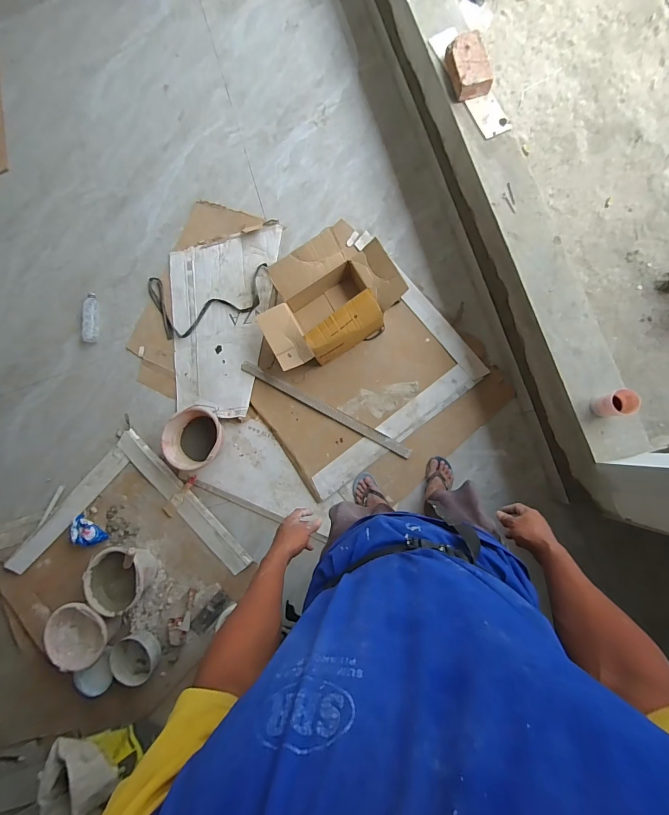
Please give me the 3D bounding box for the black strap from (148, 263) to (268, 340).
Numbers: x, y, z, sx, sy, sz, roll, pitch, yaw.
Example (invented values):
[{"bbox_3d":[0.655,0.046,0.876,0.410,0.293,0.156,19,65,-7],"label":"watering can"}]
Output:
[{"bbox_3d":[-0.585,-0.470,1.579,0.586,0.039,0.304,-2,84,8],"label":"black strap"}]

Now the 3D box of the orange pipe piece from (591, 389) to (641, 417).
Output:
[{"bbox_3d":[0.755,-0.007,0.942,0.069,0.099,0.066,-1,84,8],"label":"orange pipe piece"}]

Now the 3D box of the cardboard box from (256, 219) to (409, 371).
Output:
[{"bbox_3d":[-0.055,-0.457,1.387,0.564,0.234,0.467,-35,81,3],"label":"cardboard box"}]

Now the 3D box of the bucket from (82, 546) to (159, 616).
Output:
[{"bbox_3d":[-0.855,0.687,1.416,0.267,0.185,0.252,-8,83,7],"label":"bucket"}]

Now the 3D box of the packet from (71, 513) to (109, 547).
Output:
[{"bbox_3d":[-1.082,0.534,1.528,0.124,0.064,0.148,-21,82,5],"label":"packet"}]

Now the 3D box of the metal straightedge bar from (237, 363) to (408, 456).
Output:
[{"bbox_3d":[-0.050,0.001,1.439,0.795,0.013,0.041,28,88,10],"label":"metal straightedge bar"}]

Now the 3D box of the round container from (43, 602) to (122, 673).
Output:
[{"bbox_3d":[-1.015,0.895,1.399,0.257,0.113,0.266,32,89,10],"label":"round container"}]

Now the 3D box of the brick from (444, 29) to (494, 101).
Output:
[{"bbox_3d":[0.439,-1.121,1.138,0.120,0.047,0.207,-8,83,7],"label":"brick"}]

